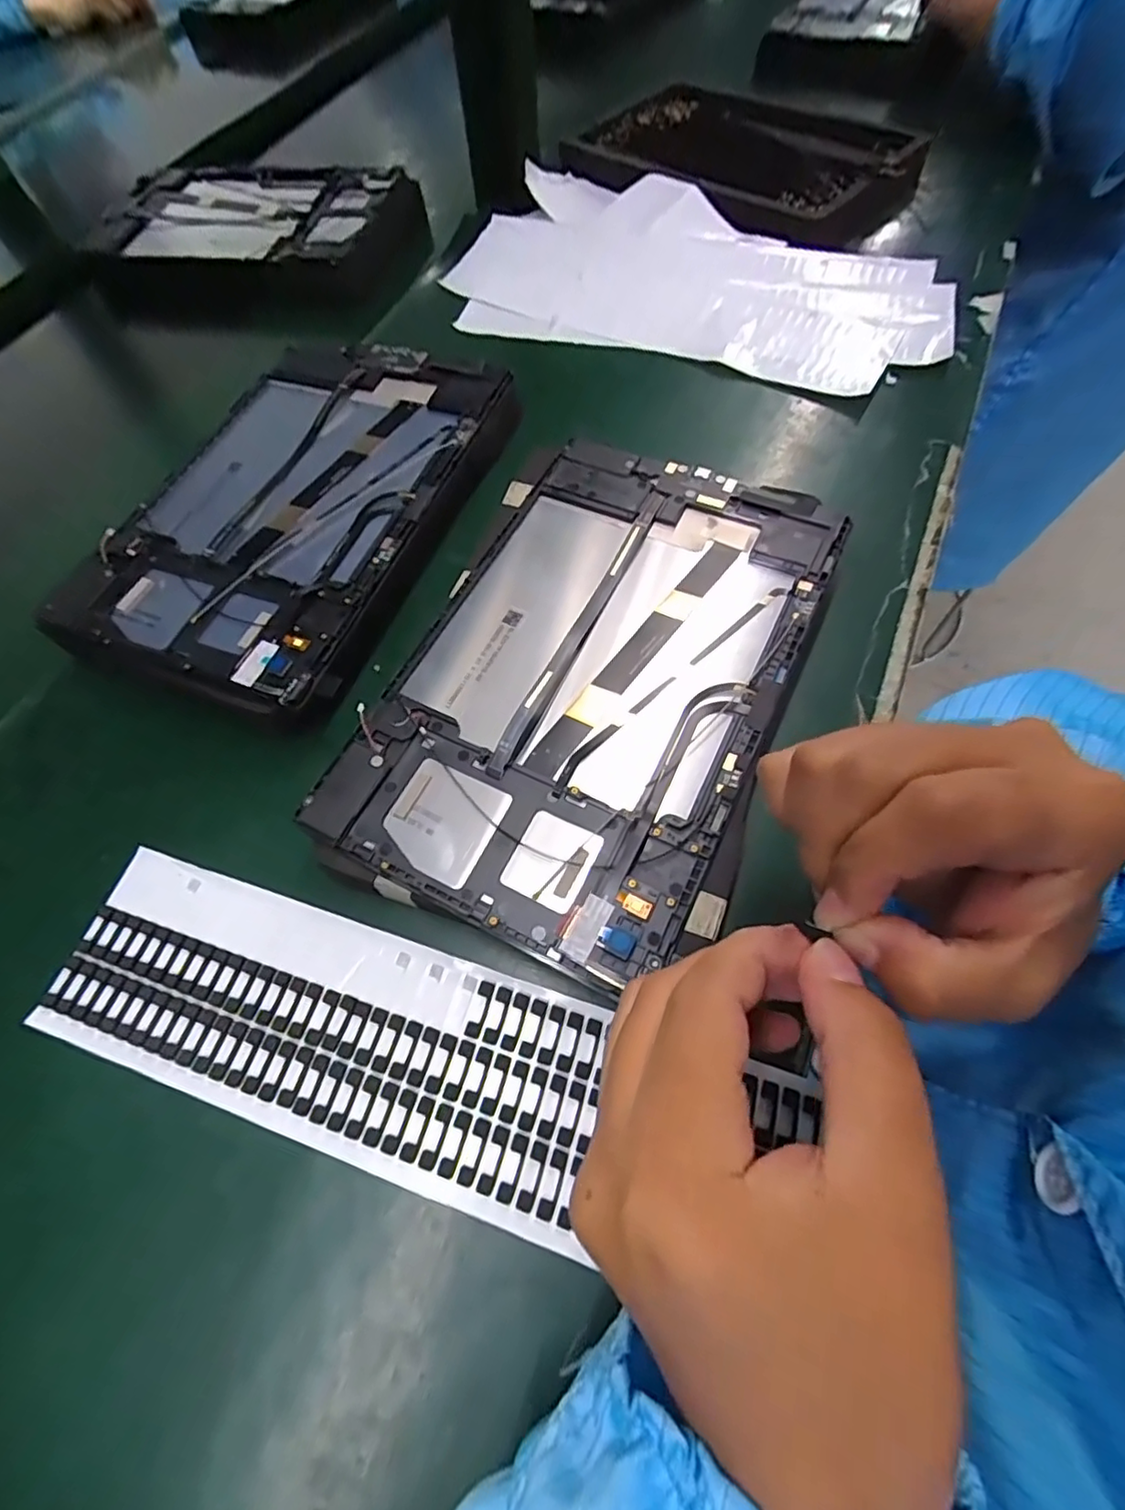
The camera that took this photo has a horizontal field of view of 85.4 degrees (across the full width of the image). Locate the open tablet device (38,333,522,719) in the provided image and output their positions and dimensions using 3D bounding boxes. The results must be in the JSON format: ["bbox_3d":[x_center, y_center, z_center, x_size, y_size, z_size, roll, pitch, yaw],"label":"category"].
[{"bbox_3d":[-0.136,-0.133,0.328,0.159,0.027,0.239,20,67,12],"label":"open tablet device"}]

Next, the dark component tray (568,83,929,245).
[{"bbox_3d":[0.143,-0.471,0.481,0.252,0.019,0.183,36,71,18],"label":"dark component tray"}]

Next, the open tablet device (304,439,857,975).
[{"bbox_3d":[0.015,-0.035,0.270,0.155,0.028,0.236,21,67,12],"label":"open tablet device"}]

